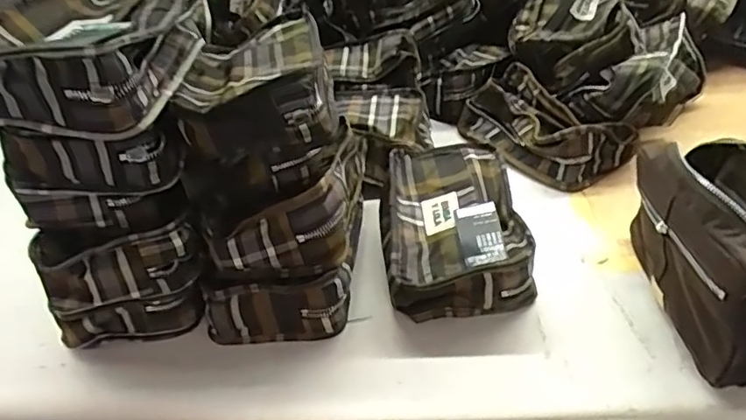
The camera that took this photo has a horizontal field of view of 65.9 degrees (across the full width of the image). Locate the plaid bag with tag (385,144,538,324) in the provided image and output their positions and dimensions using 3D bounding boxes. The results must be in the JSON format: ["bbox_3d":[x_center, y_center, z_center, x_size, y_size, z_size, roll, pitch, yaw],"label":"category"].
[{"bbox_3d":[0.071,0.012,0.543,0.124,0.055,0.193,-6,39,1],"label":"plaid bag with tag"}]

